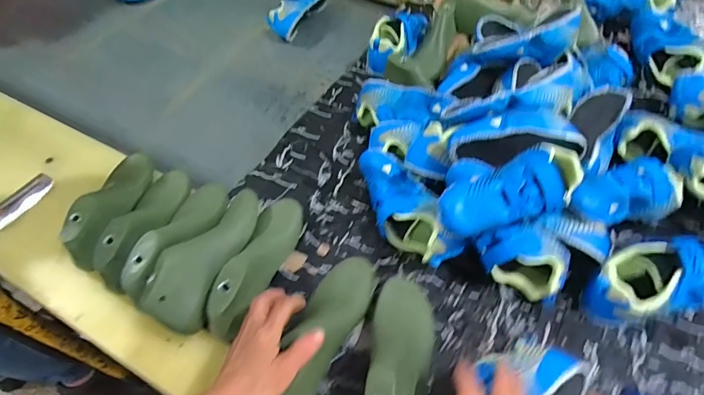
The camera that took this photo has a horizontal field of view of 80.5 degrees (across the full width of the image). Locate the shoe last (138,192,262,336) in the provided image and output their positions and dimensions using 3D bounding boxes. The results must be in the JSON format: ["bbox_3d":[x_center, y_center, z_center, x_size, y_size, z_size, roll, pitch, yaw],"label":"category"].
[{"bbox_3d":[-0.191,0.078,0.569,0.071,0.098,0.205,14,56,12],"label":"shoe last"}]

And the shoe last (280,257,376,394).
[{"bbox_3d":[-0.032,0.169,0.521,0.061,0.080,0.214,20,62,15],"label":"shoe last"}]

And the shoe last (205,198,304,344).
[{"bbox_3d":[-0.127,0.080,0.581,0.060,0.082,0.231,14,41,12],"label":"shoe last"}]

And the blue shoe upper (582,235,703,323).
[{"bbox_3d":[0.410,0.105,0.544,0.221,0.080,0.083,-12,54,-7],"label":"blue shoe upper"}]

